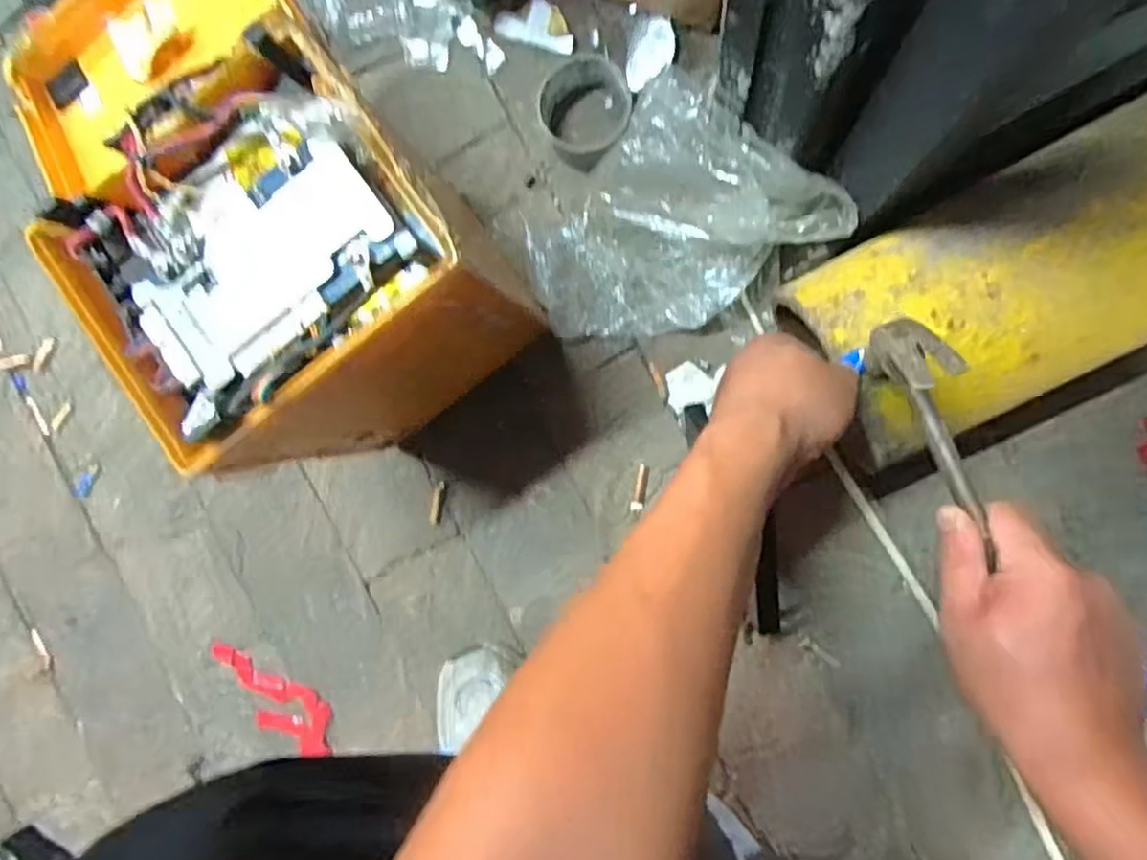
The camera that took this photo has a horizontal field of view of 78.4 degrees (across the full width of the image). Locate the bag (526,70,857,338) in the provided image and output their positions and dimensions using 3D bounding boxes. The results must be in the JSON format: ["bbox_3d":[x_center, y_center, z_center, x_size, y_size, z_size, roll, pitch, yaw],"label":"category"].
[{"bbox_3d":[0.069,-0.153,0.570,0.212,0.114,0.188,-43,86,8],"label":"bag"}]

